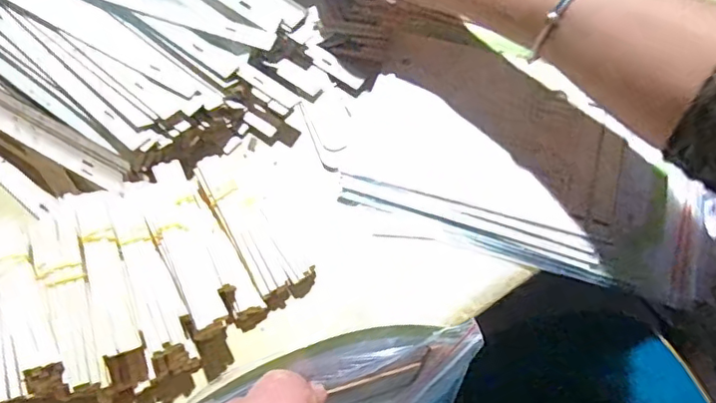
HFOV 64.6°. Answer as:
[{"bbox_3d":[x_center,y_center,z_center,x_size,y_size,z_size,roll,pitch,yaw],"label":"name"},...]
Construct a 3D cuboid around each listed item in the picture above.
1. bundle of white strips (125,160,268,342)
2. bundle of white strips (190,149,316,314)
[{"bbox_3d":[-0.108,0.027,0.374,0.041,0.046,0.124,-29,70,-12],"label":"bundle of white strips"},{"bbox_3d":[-0.072,0.010,0.388,0.041,0.036,0.119,-28,69,-11],"label":"bundle of white strips"}]

